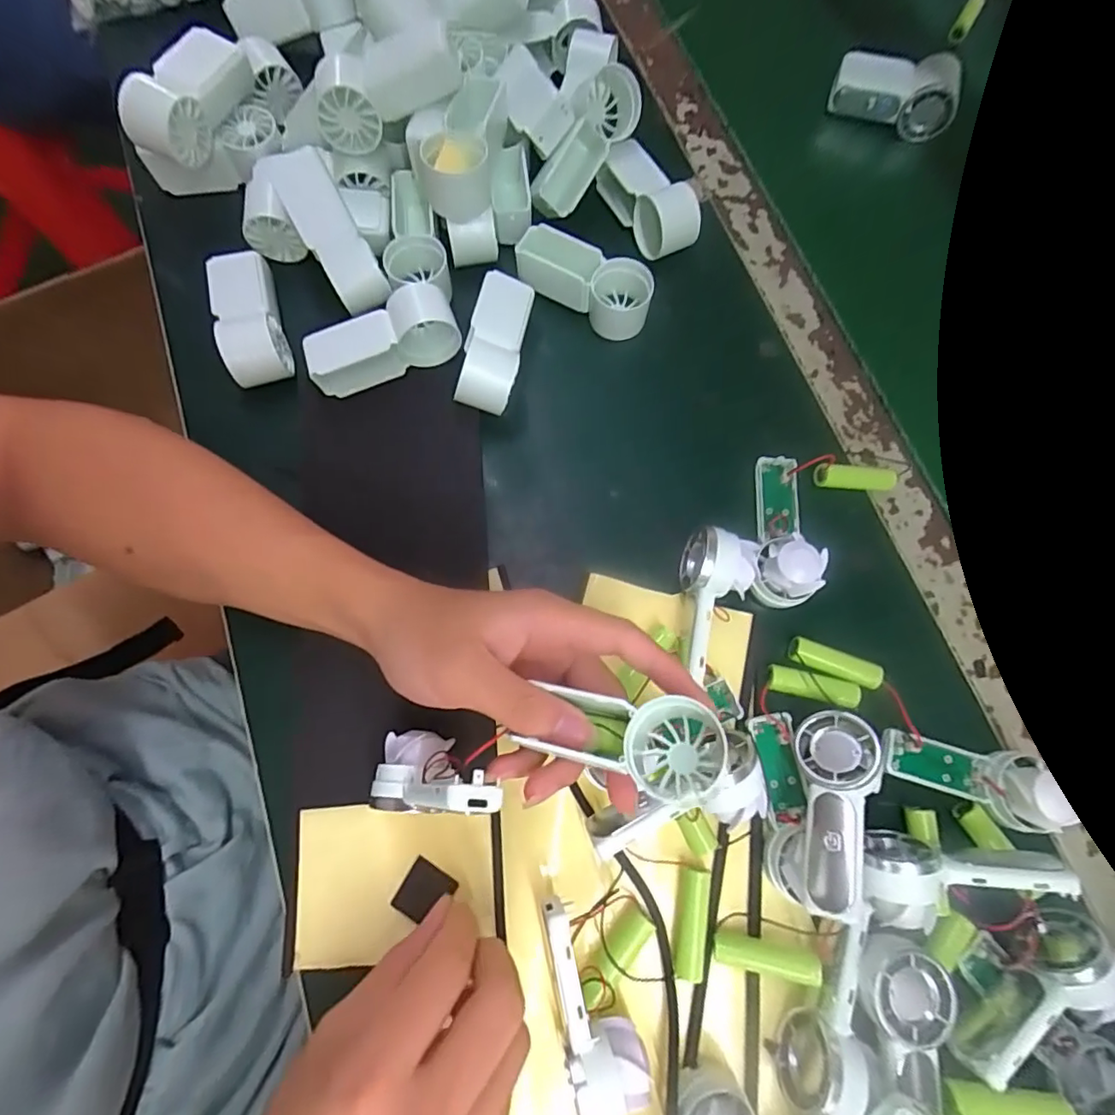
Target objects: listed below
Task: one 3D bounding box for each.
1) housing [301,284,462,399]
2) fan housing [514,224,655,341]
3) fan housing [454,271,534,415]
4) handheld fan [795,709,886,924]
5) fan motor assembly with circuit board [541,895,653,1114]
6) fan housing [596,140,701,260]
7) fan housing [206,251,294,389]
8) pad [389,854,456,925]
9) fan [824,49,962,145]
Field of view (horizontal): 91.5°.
[{"bbox_3d":[-0.110,-0.136,0.345,0.093,0.045,0.035,-22,78,-8],"label":"housing"},{"bbox_3d":[0.017,-0.184,0.369,0.095,0.039,0.041,20,75,3],"label":"fan housing"},{"bbox_3d":[-0.038,-0.137,0.351,0.033,0.040,0.090,13,76,0],"label":"fan housing"},{"bbox_3d":[0.138,0.126,0.270,0.038,0.025,0.093,0,53,33],"label":"handheld fan"},{"bbox_3d":[0.017,0.207,0.256,0.034,0.031,0.092,-13,77,-6],"label":"fan motor assembly with circuit board"},{"bbox_3d":[0.063,-0.250,0.387,0.046,0.039,0.076,-28,78,-9],"label":"fan housing"},{"bbox_3d":[-0.200,-0.156,0.357,0.039,0.038,0.091,-15,76,-6],"label":"fan housing"},{"bbox_3d":[-0.069,0.173,0.280,0.024,0.006,0.024,32,74,8],"label":"pad"},{"bbox_3d":[0.278,-0.386,0.448,0.095,0.036,0.047,14,76,0],"label":"fan"}]

